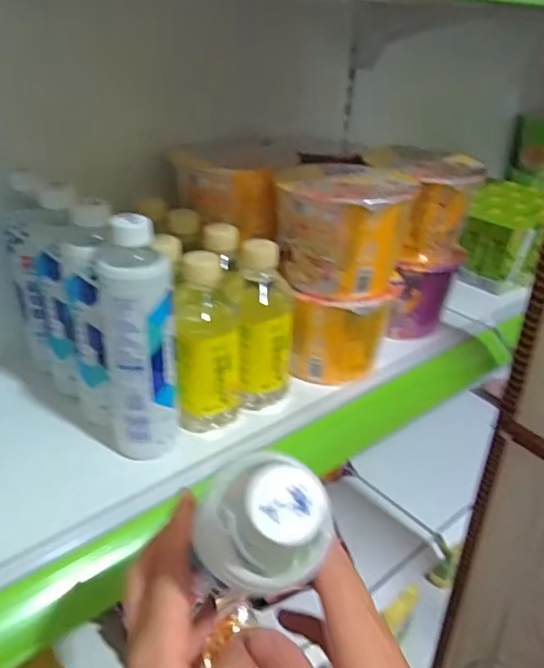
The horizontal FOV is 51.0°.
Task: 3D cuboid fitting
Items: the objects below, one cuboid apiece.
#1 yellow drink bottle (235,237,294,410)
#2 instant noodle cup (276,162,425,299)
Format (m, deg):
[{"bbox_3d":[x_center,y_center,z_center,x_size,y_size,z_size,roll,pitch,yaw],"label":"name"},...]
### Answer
[{"bbox_3d":[-0.007,-0.005,0.564,0.056,0.169,0.060,5,29,3],"label":"yellow drink bottle"},{"bbox_3d":[0.076,-0.113,0.605,0.127,0.105,0.148,14,30,19],"label":"instant noodle cup"}]

